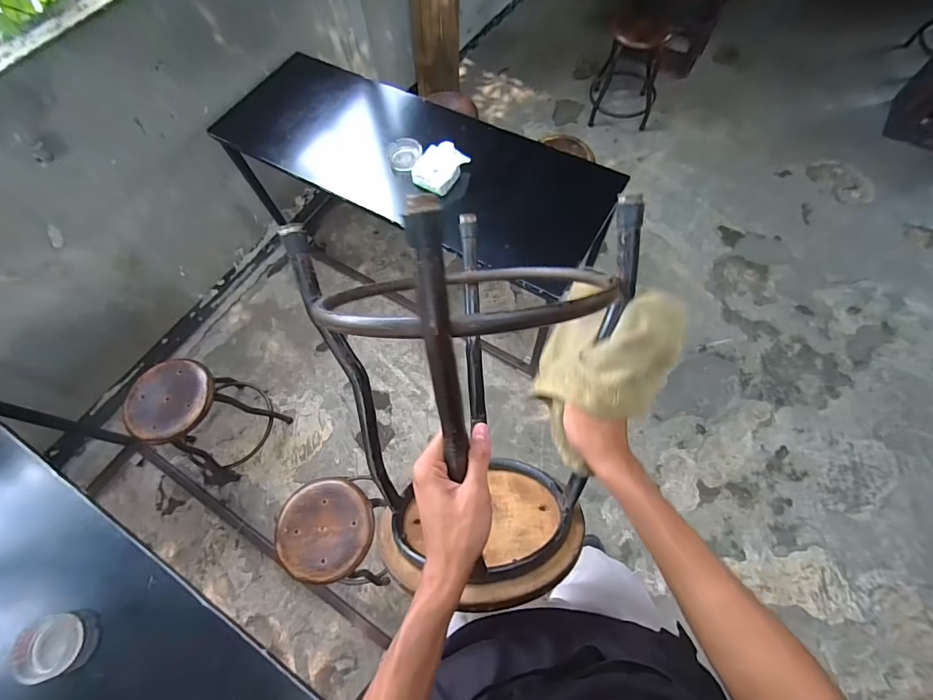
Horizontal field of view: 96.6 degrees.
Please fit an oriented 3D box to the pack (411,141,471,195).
[{"bbox_3d":[-0.075,-0.497,1.122,0.103,0.066,0.130,36,73,18],"label":"pack"}]

